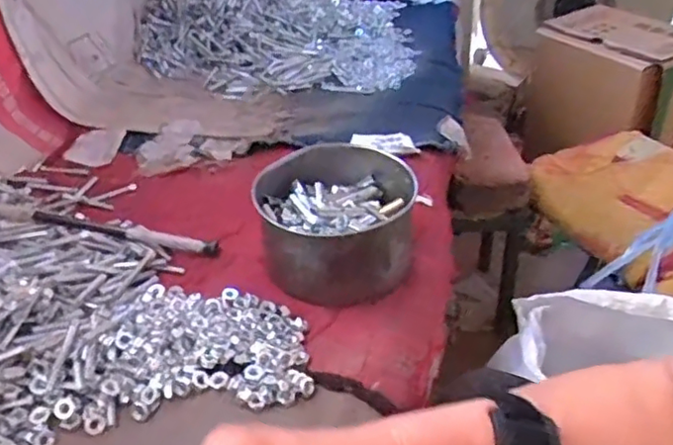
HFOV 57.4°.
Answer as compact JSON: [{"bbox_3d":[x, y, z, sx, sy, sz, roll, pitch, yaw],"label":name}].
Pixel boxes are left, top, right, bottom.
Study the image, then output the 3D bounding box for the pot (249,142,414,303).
[{"bbox_3d":[-0.001,0.000,0.548,0.136,0.076,0.137,-2,35,2],"label":"pot"}]

